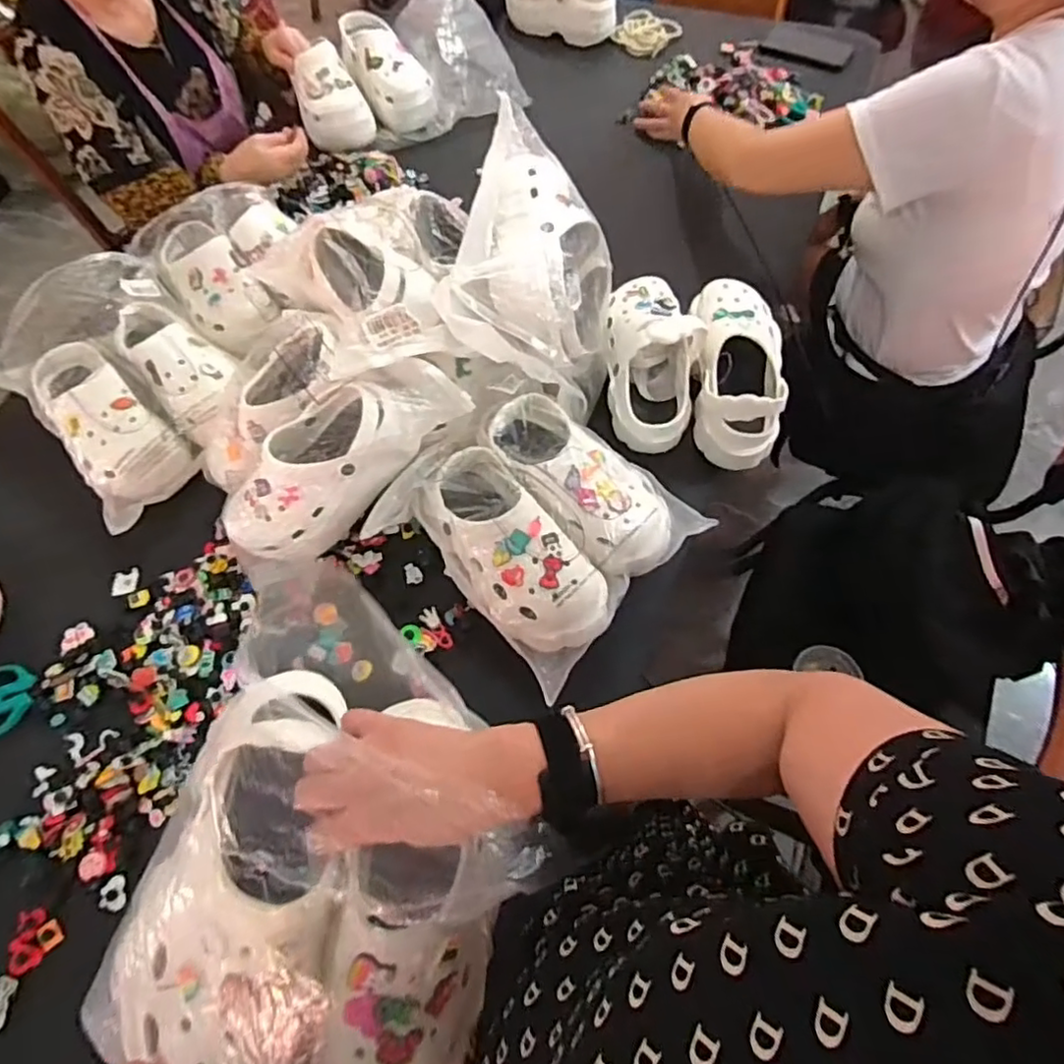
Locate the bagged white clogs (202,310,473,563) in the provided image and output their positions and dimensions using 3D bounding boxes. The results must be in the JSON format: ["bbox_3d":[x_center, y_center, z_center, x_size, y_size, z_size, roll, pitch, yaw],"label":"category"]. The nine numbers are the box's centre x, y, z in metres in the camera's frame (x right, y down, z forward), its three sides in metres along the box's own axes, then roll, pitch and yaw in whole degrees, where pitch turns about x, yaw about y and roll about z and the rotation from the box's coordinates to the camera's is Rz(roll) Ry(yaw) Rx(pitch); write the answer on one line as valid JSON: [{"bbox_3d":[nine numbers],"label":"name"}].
[{"bbox_3d":[-0.251,-0.117,0.727,0.285,0.127,0.228,-36,67,-14],"label":"bagged white clogs"}]

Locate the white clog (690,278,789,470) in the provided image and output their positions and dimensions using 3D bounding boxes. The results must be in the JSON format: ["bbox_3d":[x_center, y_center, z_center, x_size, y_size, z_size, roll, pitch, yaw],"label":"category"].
[{"bbox_3d":[0.264,-0.216,0.800,0.113,0.099,0.251,3,76,5],"label":"white clog"}]

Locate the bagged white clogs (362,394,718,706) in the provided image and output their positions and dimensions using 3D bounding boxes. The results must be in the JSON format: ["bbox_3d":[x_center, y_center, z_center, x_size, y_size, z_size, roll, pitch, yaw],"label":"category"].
[{"bbox_3d":[0.004,-0.022,0.717,0.287,0.090,0.265,35,70,19],"label":"bagged white clogs"}]

